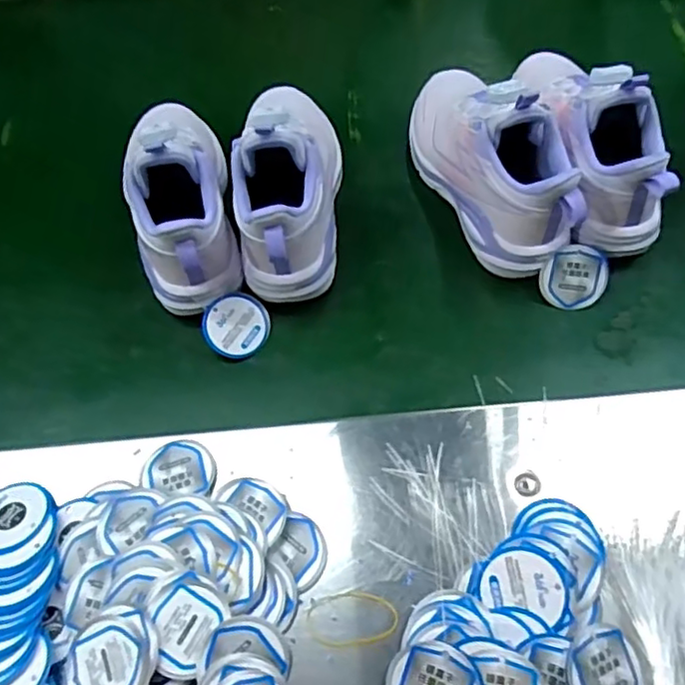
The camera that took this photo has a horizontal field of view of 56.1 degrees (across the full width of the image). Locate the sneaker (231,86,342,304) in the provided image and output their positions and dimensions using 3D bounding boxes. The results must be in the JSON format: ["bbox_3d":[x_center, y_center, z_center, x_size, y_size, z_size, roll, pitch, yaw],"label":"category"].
[{"bbox_3d":[-0.042,-0.138,0.513,0.080,0.110,0.202,2,60,3],"label":"sneaker"}]

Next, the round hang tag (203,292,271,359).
[{"bbox_3d":[-0.082,-0.013,0.496,0.049,0.004,0.050,3,81,-20],"label":"round hang tag"}]

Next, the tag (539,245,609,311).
[{"bbox_3d":[0.177,-0.050,0.493,0.050,0.048,0.004,18,15,-3],"label":"tag"}]

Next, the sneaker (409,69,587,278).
[{"bbox_3d":[0.116,-0.155,0.515,0.075,0.115,0.208,-20,63,-8],"label":"sneaker"}]

